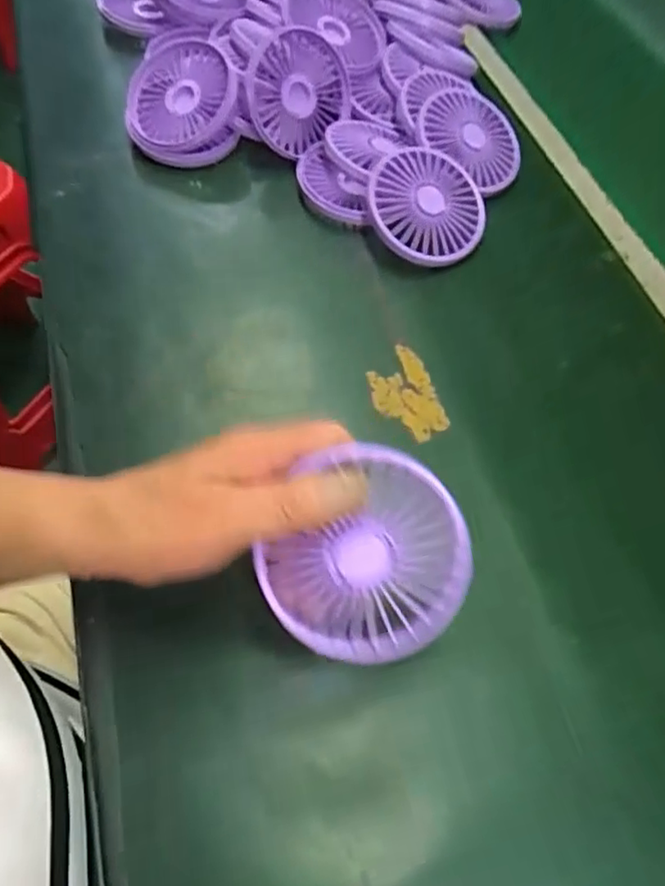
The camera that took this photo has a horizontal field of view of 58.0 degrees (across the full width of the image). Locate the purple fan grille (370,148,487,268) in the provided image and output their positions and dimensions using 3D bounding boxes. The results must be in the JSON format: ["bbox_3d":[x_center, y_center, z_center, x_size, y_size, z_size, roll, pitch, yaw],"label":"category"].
[{"bbox_3d":[0.069,-0.174,0.437,0.086,0.010,0.090,10,76,-14],"label":"purple fan grille"}]

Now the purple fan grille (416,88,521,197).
[{"bbox_3d":[0.111,-0.243,0.479,0.087,0.012,0.080,26,73,-5],"label":"purple fan grille"}]

